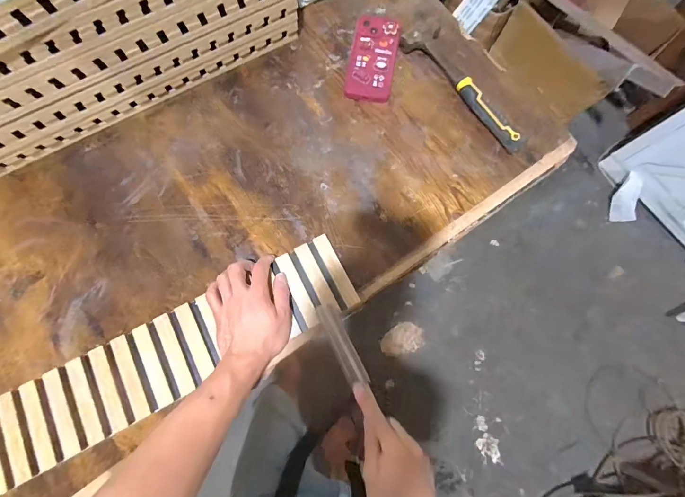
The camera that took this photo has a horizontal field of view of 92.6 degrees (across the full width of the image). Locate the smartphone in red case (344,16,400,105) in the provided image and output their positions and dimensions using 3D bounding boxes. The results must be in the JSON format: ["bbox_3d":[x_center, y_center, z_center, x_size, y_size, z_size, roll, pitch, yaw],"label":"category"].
[{"bbox_3d":[0.053,-0.331,0.562,0.078,0.014,0.160,11,78,1],"label":"smartphone in red case"}]

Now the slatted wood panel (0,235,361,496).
[{"bbox_3d":[-0.249,0.154,0.444,0.558,0.018,0.113,-27,80,-7],"label":"slatted wood panel"}]

